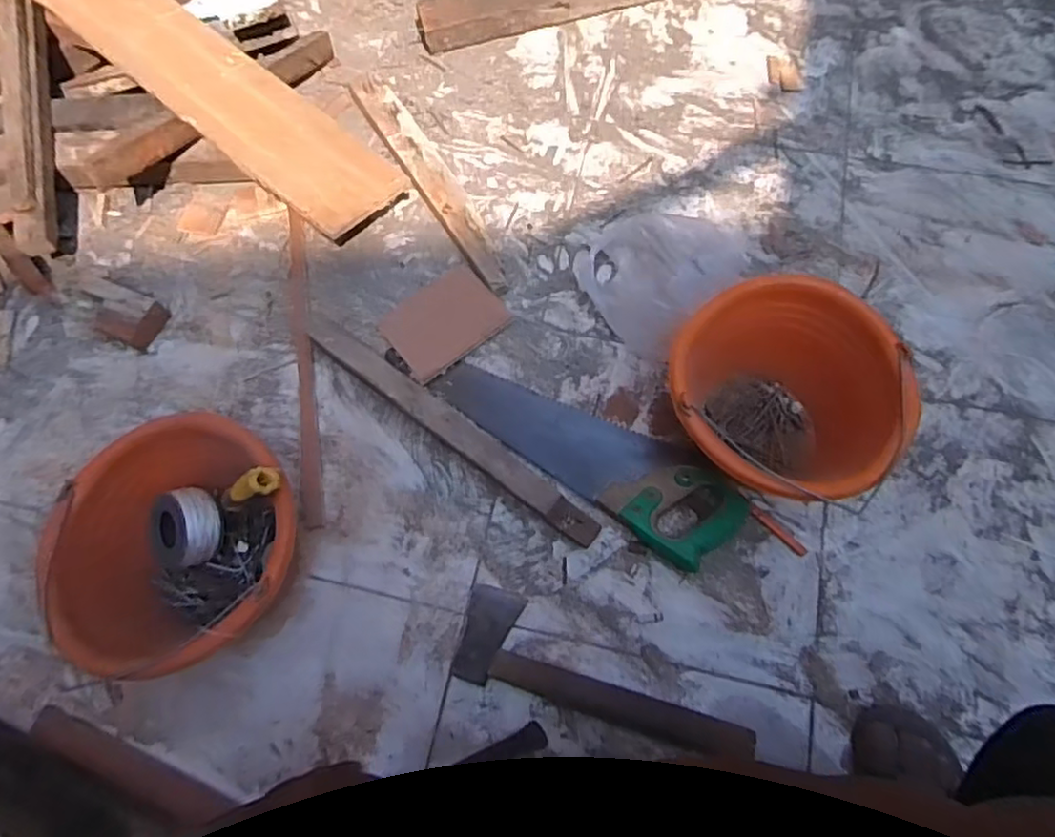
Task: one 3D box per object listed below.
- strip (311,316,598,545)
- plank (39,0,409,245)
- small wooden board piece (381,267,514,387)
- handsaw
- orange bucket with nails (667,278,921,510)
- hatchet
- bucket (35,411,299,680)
[{"bbox_3d":[-0.104,0.008,0.829,0.465,0.068,0.046,36,73,15],"label":"strip"},{"bbox_3d":[-0.618,-0.623,1.009,1.081,0.021,0.148,39,70,11],"label":"plank"},{"bbox_3d":[-0.116,-0.136,0.920,0.159,0.015,0.123,-38,69,-8],"label":"small wooden board piece"},{"bbox_3d":[0.075,0.029,0.827,0.411,0.039,0.120,36,74,15],"label":"handsaw"},{"bbox_3d":[0.285,-0.009,0.759,0.243,0.182,0.220,-10,68,-2],"label":"orange bucket with nails"},{"bbox_3d":[0.083,0.278,0.723,0.328,0.040,0.104,13,69,8],"label":"hatchet"},{"bbox_3d":[-0.362,0.153,0.720,0.250,0.194,0.235,-1,67,1],"label":"bucket"}]

